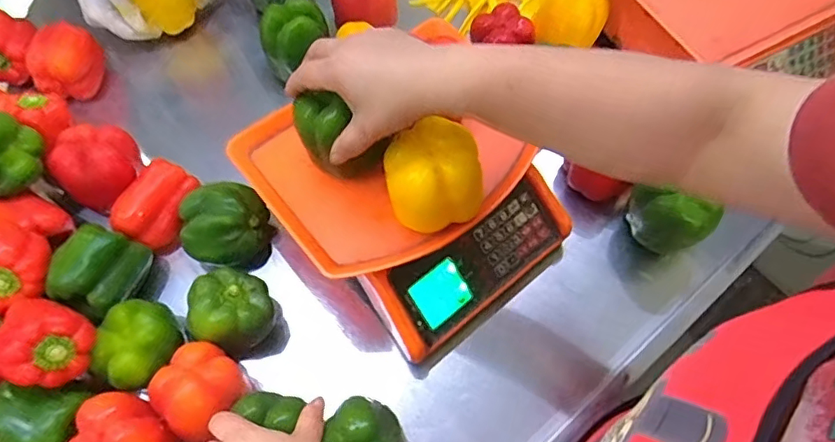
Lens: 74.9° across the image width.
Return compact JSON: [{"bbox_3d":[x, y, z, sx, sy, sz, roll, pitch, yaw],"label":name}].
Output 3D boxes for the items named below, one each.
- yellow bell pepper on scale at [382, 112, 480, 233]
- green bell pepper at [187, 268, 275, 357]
[{"bbox_3d":[0.012,-0.041,0.478,0.077,0.063,0.076,1,64,-2],"label":"yellow bell pepper on scale"},{"bbox_3d":[-0.185,0.091,0.548,0.078,0.069,0.074,1,64,-2],"label":"green bell pepper"}]

